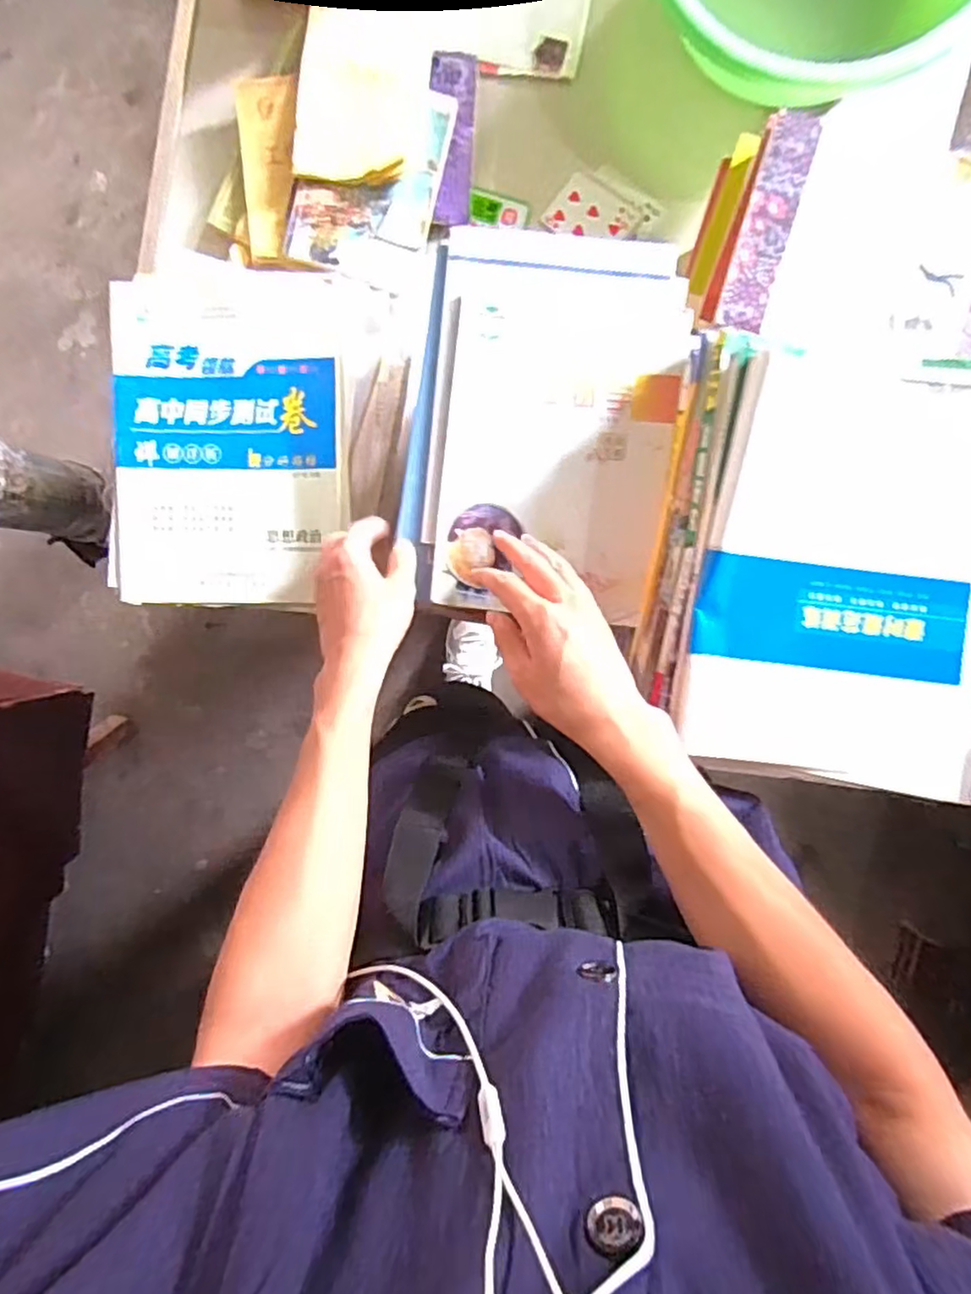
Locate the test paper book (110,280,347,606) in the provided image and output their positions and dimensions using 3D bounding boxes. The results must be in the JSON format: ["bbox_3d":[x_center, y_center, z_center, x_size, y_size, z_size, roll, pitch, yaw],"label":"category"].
[{"bbox_3d":[-0.236,-0.185,0.609,0.206,0.024,0.285,1,96,3],"label":"test paper book"}]

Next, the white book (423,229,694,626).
[{"bbox_3d":[0.054,-0.181,0.539,0.192,0.023,0.299,7,97,3],"label":"white book"}]

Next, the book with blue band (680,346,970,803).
[{"bbox_3d":[0.263,-0.050,0.470,0.207,0.034,0.292,9,97,2],"label":"book with blue band"}]

